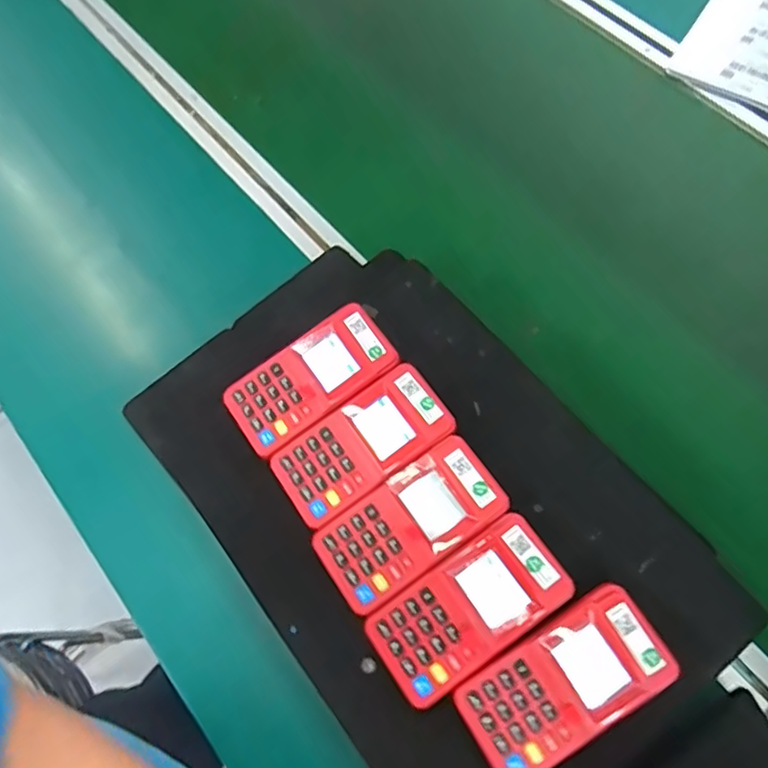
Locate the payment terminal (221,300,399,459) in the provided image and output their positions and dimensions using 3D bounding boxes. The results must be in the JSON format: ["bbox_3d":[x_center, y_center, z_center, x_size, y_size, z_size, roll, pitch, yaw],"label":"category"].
[{"bbox_3d":[-0.053,-0.004,0.435,0.122,0.022,0.063,-33,68,-12],"label":"payment terminal"}]

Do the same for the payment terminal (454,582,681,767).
[{"bbox_3d":[0.107,0.178,0.352,0.121,0.019,0.062,-30,68,-11],"label":"payment terminal"}]

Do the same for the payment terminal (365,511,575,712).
[{"bbox_3d":[0.053,0.138,0.365,0.120,0.016,0.062,-33,68,-12],"label":"payment terminal"}]

